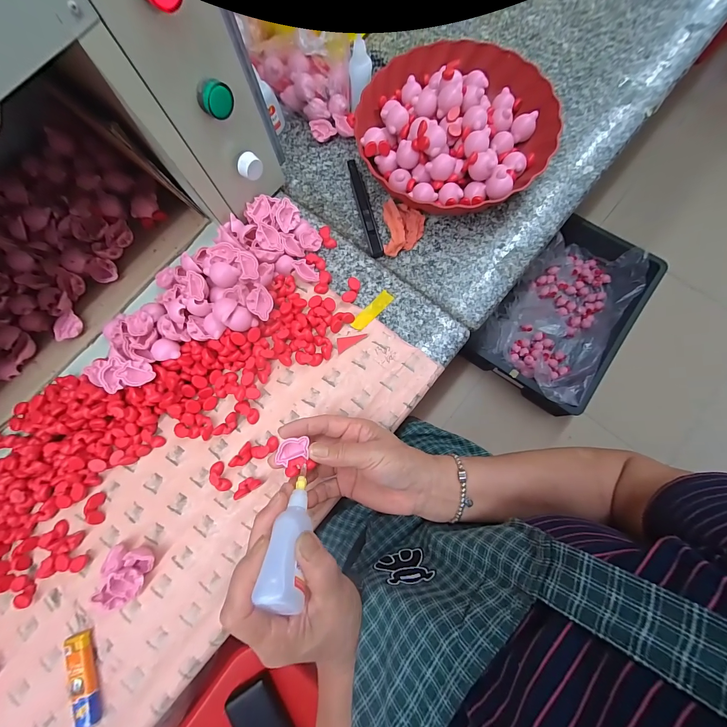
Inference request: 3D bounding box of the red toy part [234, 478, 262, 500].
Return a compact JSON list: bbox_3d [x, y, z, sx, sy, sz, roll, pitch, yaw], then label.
[{"bbox_3d":[-0.125,0.132,0.342,0.027,0.015,0.014,-33,78,-4],"label":"red toy part"}]

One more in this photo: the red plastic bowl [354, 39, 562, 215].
[{"bbox_3d":[0.114,-0.301,0.405,0.232,0.057,0.235,-1,78,3],"label":"red plastic bowl"}]

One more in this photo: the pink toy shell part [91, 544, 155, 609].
[{"bbox_3d":[-0.243,0.212,0.317,0.046,0.029,0.056,21,80,8],"label":"pink toy shell part"}]

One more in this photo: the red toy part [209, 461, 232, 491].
[{"bbox_3d":[-0.156,0.123,0.344,0.015,0.013,0.032,-27,77,-3],"label":"red toy part"}]

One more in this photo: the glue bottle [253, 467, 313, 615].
[{"bbox_3d":[-0.053,0.127,0.243,0.025,0.101,0.026,2,123,0],"label":"glue bottle"}]

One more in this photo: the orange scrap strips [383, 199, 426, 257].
[{"bbox_3d":[0.051,-0.172,0.401,0.050,0.019,0.076,1,78,4],"label":"orange scrap strips"}]

